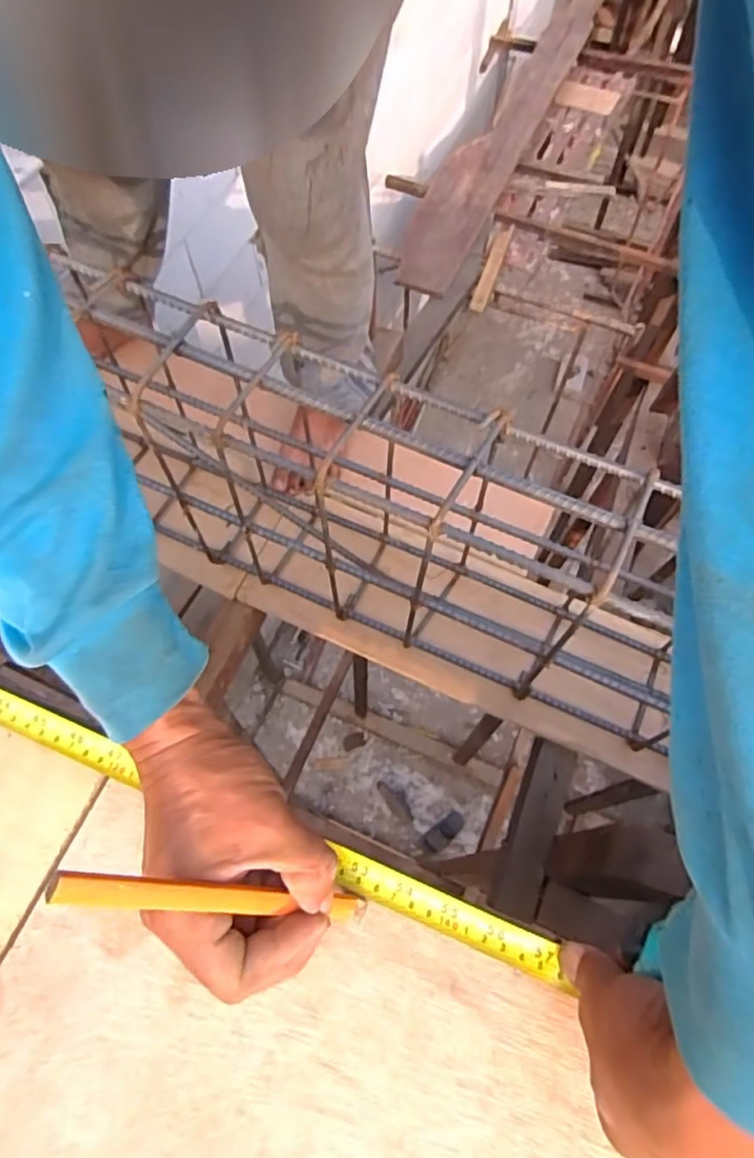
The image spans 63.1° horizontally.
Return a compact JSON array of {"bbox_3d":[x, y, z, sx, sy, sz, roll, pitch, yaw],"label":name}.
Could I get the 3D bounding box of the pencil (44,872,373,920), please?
[{"bbox_3d":[-0.062,0.141,0.269,0.008,0.158,0.011,-14,58,43],"label":"pencil"}]

